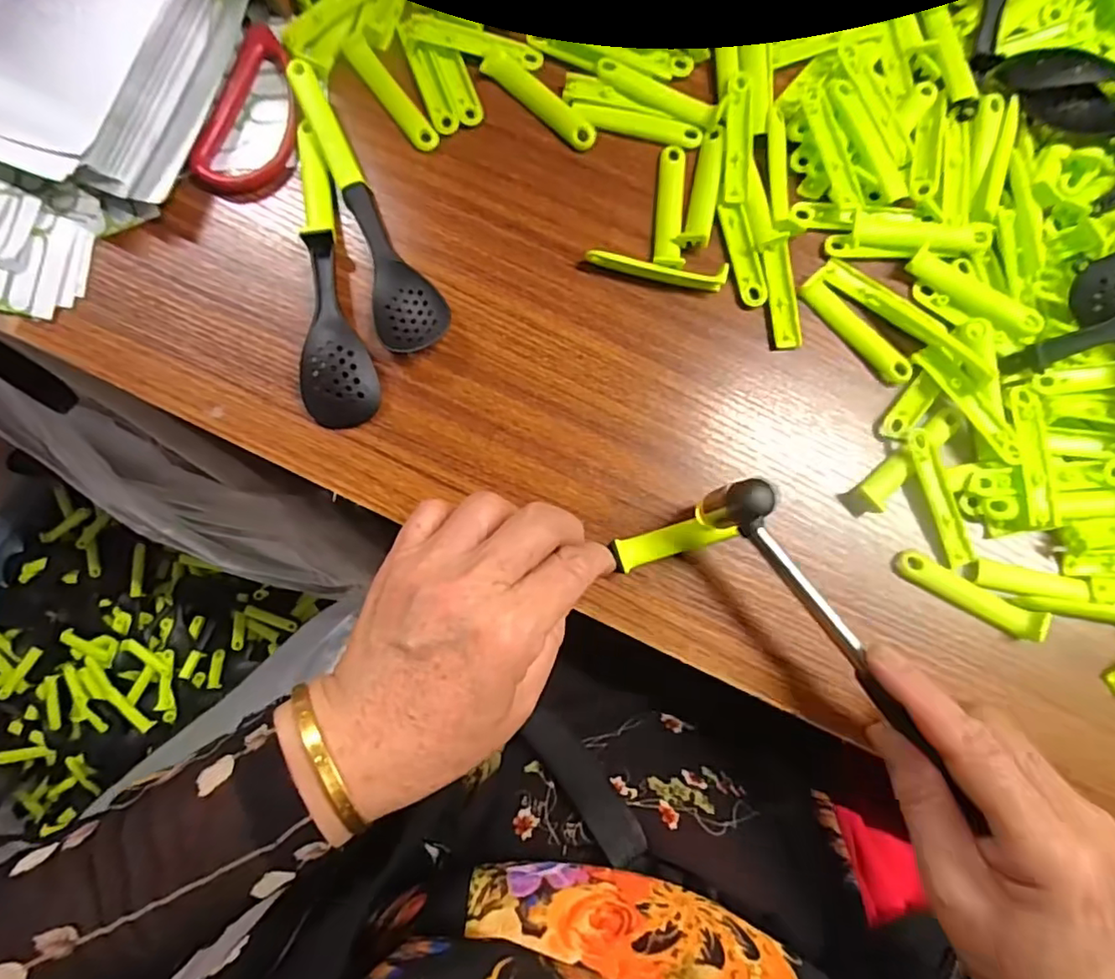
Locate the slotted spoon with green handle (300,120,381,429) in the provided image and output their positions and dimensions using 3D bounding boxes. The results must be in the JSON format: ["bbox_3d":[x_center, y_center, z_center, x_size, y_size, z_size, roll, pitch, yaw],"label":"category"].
[{"bbox_3d":[-0.121,-0.117,0.326,0.037,0.017,0.166,-5,85,0],"label":"slotted spoon with green handle"}]

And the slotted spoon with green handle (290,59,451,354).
[{"bbox_3d":[-0.107,-0.154,0.333,0.037,0.015,0.169,-24,85,-2],"label":"slotted spoon with green handle"}]

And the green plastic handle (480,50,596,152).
[{"bbox_3d":[-0.009,-0.223,0.346,0.076,0.006,0.017,41,86,3],"label":"green plastic handle"}]

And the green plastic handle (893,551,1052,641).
[{"bbox_3d":[0.214,0.055,0.316,0.076,0.014,0.016,27,86,2],"label":"green plastic handle"}]

